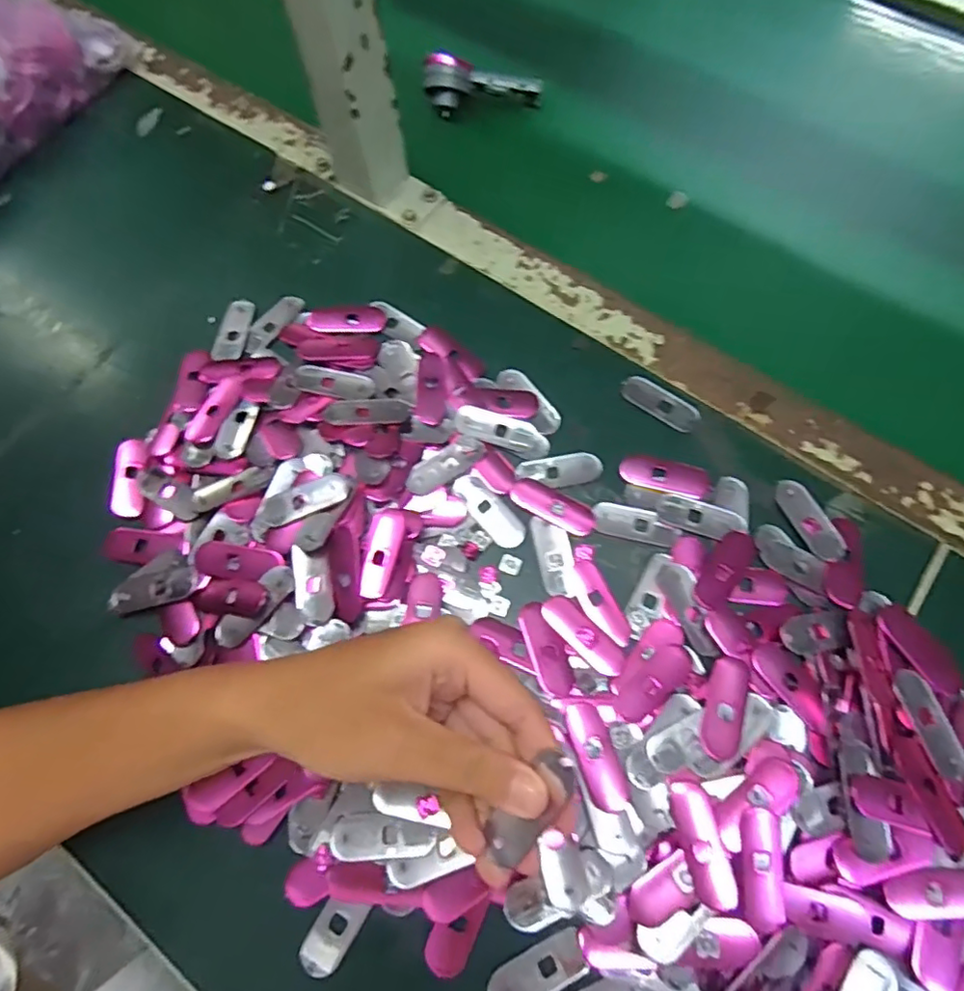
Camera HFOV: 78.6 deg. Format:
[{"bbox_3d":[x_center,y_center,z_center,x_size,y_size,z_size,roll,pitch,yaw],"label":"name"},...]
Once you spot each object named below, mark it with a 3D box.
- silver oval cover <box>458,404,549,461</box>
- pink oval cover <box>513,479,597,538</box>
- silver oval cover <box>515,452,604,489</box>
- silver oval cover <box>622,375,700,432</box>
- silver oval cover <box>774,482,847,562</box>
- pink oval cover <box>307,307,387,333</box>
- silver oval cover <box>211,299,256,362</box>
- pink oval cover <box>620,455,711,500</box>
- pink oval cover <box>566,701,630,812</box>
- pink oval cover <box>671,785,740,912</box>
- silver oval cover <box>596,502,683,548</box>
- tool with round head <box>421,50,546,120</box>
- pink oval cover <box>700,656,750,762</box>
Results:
[{"bbox_3d":[0.013,-0.039,0.354,0.057,0.006,0.021,20,72,9],"label":"silver oval cover"},{"bbox_3d":[0.041,0.007,0.341,0.051,0.004,0.020,29,74,12],"label":"pink oval cover"},{"bbox_3d":[0.046,-0.015,0.349,0.049,0.004,0.019,-10,70,-1],"label":"silver oval cover"},{"bbox_3d":[0.110,-0.057,0.359,0.050,0.004,0.021,35,75,14],"label":"silver oval cover"},{"bbox_3d":[0.184,0.014,0.330,0.019,0.004,0.050,-21,71,-5],"label":"silver oval cover"},{"bbox_3d":[-0.089,-0.116,0.389,0.051,0.004,0.020,-1,70,2],"label":"pink oval cover"},{"bbox_3d":[-0.164,-0.109,0.389,0.020,0.005,0.050,3,70,4],"label":"silver oval cover"},{"bbox_3d":[0.107,-0.012,0.342,0.050,0.004,0.020,13,71,7],"label":"pink oval cover"},{"bbox_3d":[0.056,0.127,0.288,0.017,0.005,0.050,-17,70,-4],"label":"pink oval cover"},{"bbox_3d":[0.101,0.159,0.267,0.017,0.004,0.052,-13,70,-2],"label":"pink oval cover"},{"bbox_3d":[0.088,0.016,0.335,0.048,0.005,0.018,11,71,6],"label":"silver oval cover"},{"bbox_3d":[0.001,-0.320,0.461,0.090,0.033,0.027,4,70,4],"label":"tool with round head"},{"bbox_3d":[0.121,0.105,0.294,0.019,0.008,0.049,16,72,8],"label":"pink oval cover"}]

